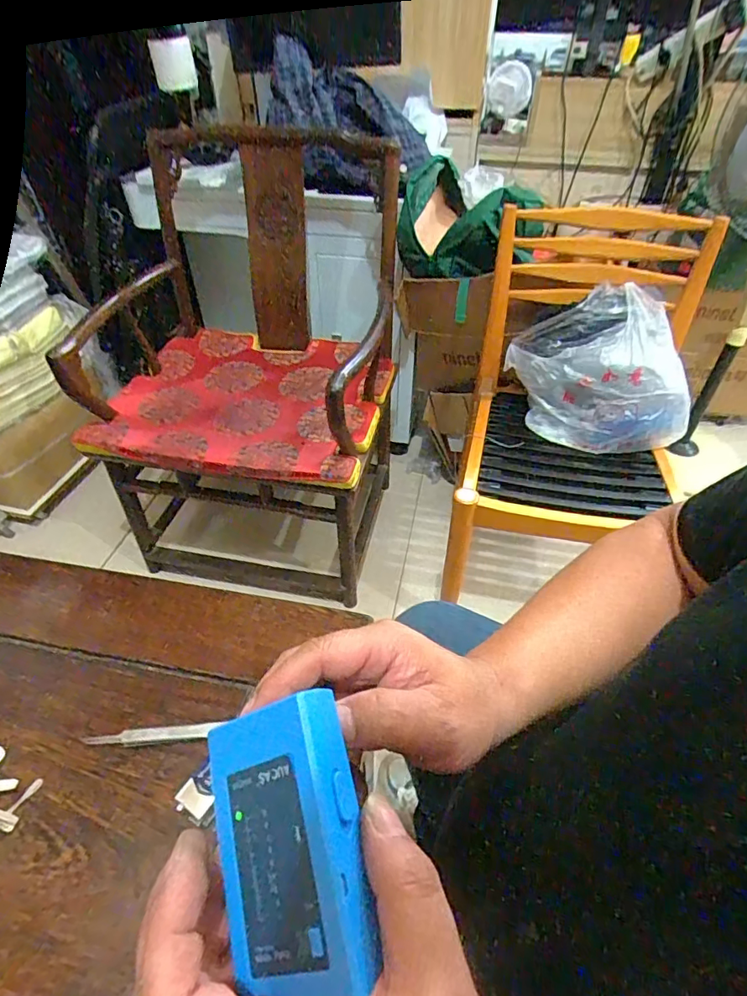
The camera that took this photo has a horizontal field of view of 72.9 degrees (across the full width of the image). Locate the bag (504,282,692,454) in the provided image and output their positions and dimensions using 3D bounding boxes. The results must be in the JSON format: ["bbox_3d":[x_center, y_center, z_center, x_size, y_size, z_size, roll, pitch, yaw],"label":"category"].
[{"bbox_3d":[0.480,-0.264,1.081,0.330,0.267,0.235,-1,44,-1],"label":"bag"}]

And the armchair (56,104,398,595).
[{"bbox_3d":[-0.265,-0.317,1.257,0.602,0.854,0.716,7,45,7],"label":"armchair"}]

